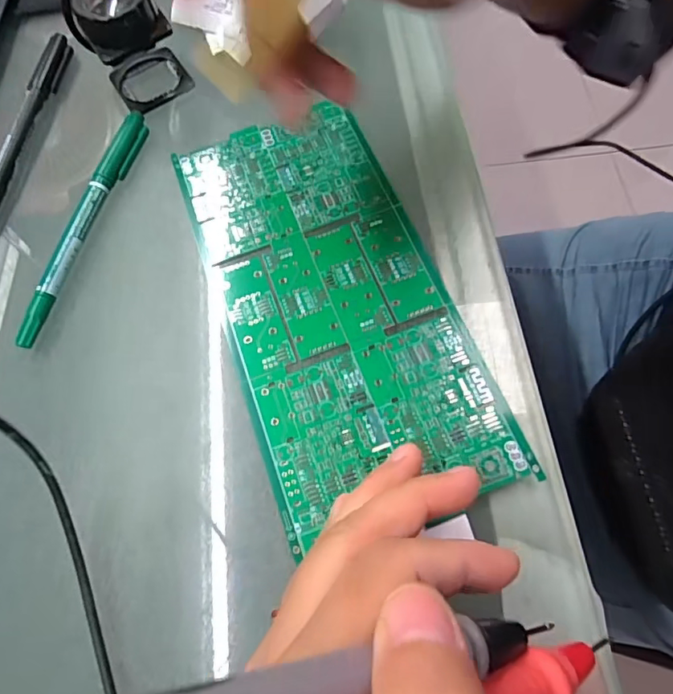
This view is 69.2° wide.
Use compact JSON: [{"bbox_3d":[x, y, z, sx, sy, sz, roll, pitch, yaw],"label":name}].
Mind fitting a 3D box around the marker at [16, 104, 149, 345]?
[{"bbox_3d":[-0.127,-0.066,0.247,0.015,0.008,0.140,10,69,9],"label":"marker"}]

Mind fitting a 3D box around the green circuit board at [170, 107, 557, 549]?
[{"bbox_3d":[-0.005,-0.028,0.227,0.097,0.004,0.209,-21,67,-4],"label":"green circuit board"}]

